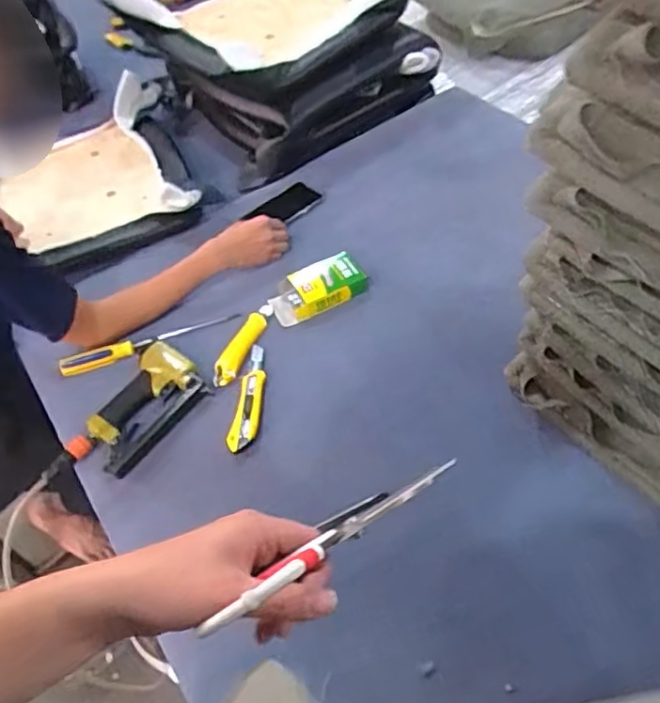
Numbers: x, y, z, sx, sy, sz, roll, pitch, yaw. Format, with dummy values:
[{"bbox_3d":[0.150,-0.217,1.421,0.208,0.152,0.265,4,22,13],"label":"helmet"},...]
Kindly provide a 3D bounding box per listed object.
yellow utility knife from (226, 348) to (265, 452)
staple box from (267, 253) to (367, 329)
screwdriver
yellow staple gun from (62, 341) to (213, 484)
[{"bbox_3d":[-0.121,0.067,0.935,0.041,0.014,0.186,-1,51,7],"label":"yellow utility knife"},{"bbox_3d":[-0.025,-0.109,1.053,0.166,0.039,0.092,-25,52,-11],"label":"staple box"},{"bbox_3d":[-0.298,-0.014,1.030,0.297,0.028,0.034,-17,51,-6],"label":"screwdriver"},{"bbox_3d":[-0.296,0.090,0.939,0.135,0.048,0.207,35,63,30],"label":"yellow staple gun"}]

